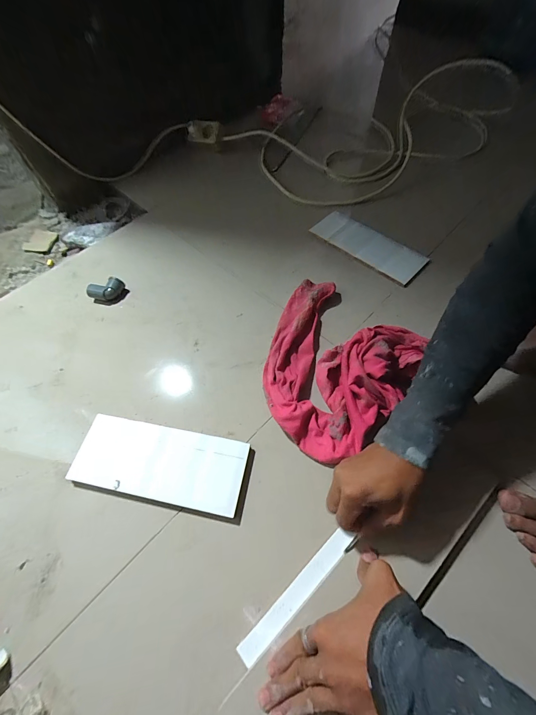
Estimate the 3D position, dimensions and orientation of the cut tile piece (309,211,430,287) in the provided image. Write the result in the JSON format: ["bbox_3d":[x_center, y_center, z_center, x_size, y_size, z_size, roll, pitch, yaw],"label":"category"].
[{"bbox_3d":[0.218,-0.242,0.625,0.240,0.012,0.096,38,73,13],"label":"cut tile piece"}]

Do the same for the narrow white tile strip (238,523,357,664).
[{"bbox_3d":[0.035,0.280,0.344,0.169,0.013,0.025,-40,67,-17],"label":"narrow white tile strip"}]

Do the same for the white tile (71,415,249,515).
[{"bbox_3d":[-0.157,0.153,0.425,0.244,0.014,0.102,9,62,7],"label":"white tile"}]

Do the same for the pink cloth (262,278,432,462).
[{"bbox_3d":[0.089,0.000,0.472,0.244,0.072,0.261,-40,67,-18],"label":"pink cloth"}]

